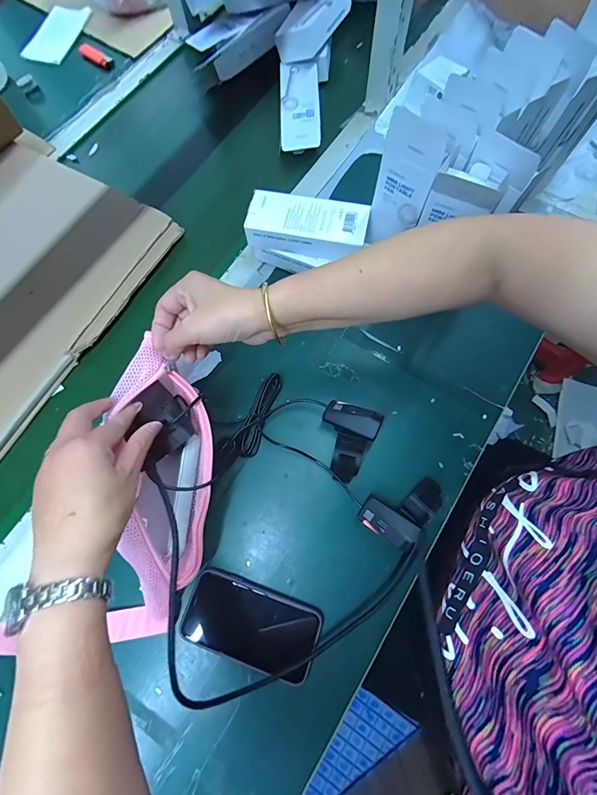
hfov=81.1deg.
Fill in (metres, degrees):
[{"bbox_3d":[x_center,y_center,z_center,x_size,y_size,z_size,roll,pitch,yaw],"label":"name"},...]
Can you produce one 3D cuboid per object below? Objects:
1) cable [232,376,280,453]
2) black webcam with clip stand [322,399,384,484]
[{"bbox_3d":[-0.050,0.021,0.455,0.028,0.027,0.112,22,76,7],"label":"cable"},{"bbox_3d":[0.055,0.052,0.435,0.066,0.048,0.088,26,76,8],"label":"black webcam with clip stand"}]

